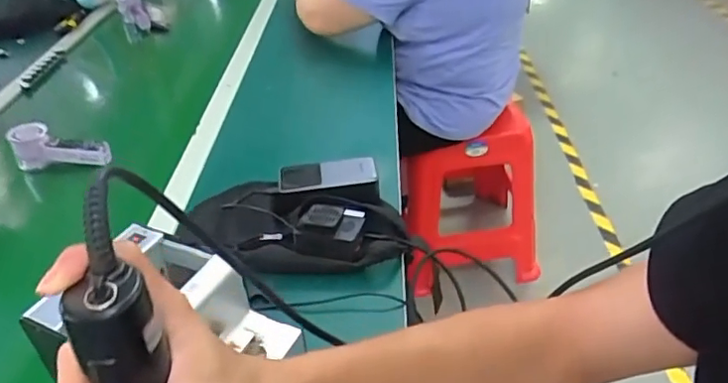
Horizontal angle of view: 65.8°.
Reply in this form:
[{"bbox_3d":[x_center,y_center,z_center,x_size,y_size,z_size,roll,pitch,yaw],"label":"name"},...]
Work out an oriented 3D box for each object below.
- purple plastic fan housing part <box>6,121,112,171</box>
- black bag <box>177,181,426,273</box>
[{"bbox_3d":[-0.469,-0.054,0.879,0.154,0.083,0.051,7,38,16],"label":"purple plastic fan housing part"},{"bbox_3d":[-0.080,0.033,0.694,0.286,0.045,0.154,1,37,8],"label":"black bag"}]

